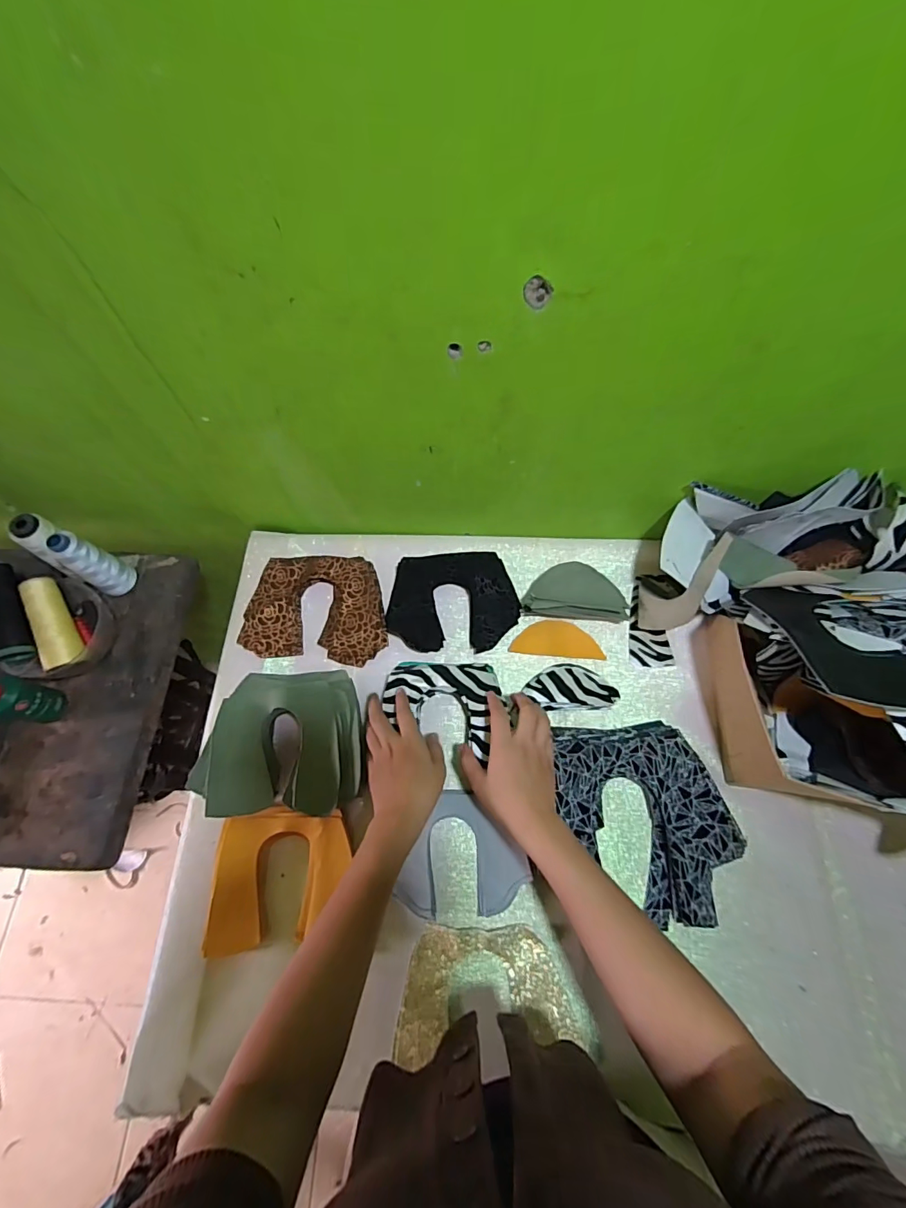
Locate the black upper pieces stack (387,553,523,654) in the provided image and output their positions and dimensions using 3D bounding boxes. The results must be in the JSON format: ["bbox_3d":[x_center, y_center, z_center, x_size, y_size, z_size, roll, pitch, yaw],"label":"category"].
[{"bbox_3d":[0.000,-0.003,0.601,0.162,0.032,0.124,-1,67,1],"label":"black upper pieces stack"}]

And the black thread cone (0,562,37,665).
[{"bbox_3d":[-0.522,0.009,0.551,0.039,0.033,0.121,-17,85,-5],"label":"black thread cone"}]

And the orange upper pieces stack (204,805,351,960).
[{"bbox_3d":[-0.181,0.284,0.493,0.142,0.018,0.124,-7,67,-1],"label":"orange upper pieces stack"}]

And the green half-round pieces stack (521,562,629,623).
[{"bbox_3d":[0.154,-0.015,0.591,0.127,0.034,0.068,4,68,3],"label":"green half-round pieces stack"}]

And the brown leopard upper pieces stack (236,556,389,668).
[{"bbox_3d":[-0.175,0.005,0.602,0.170,0.029,0.138,-3,67,0],"label":"brown leopard upper pieces stack"}]

